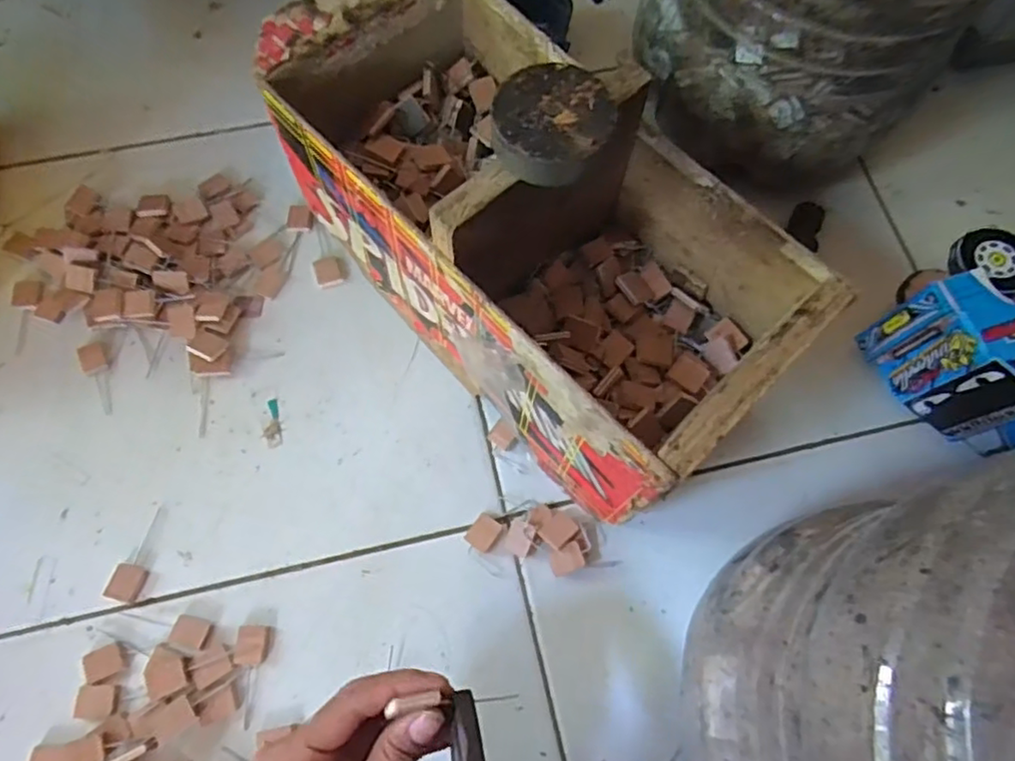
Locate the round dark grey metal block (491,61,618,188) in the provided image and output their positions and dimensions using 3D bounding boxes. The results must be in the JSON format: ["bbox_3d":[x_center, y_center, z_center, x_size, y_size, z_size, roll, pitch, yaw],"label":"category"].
[{"bbox_3d":[0.023,-0.131,0.329,0.061,0.018,0.064,1,70,-2],"label":"round dark grey metal block"}]

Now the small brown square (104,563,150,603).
[{"bbox_3d":[-0.265,0.141,0.450,0.022,0.006,0.025,20,71,5],"label":"small brown square"}]

